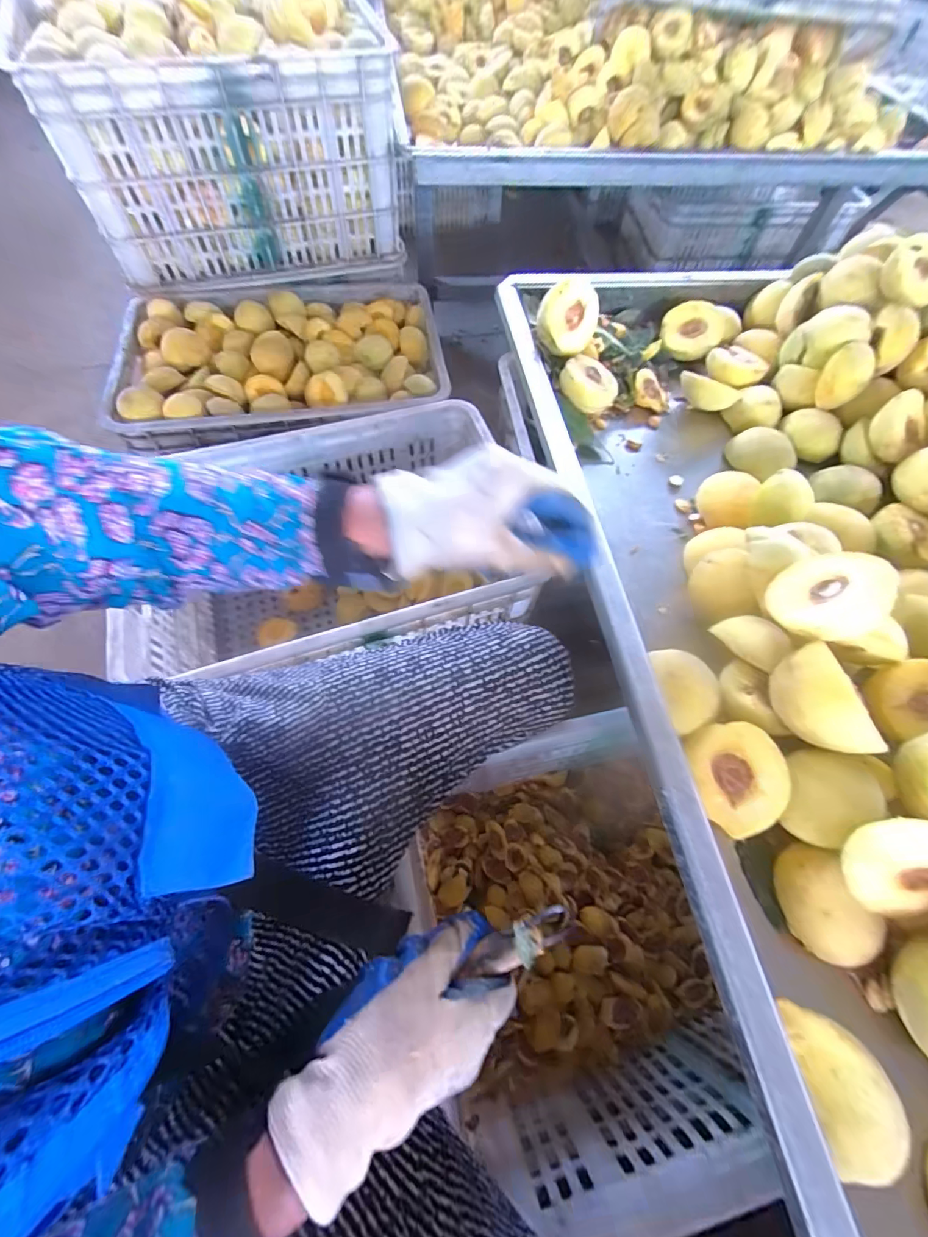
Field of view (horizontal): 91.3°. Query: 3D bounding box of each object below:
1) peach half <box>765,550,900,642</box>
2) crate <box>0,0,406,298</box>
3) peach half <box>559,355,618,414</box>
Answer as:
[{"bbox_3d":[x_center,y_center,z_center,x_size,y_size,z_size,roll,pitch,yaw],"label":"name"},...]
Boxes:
[{"bbox_3d":[0.255,-0.014,0.315,0.068,0.033,0.068,-40,40,14],"label":"peach half"},{"bbox_3d":[-0.389,-0.827,0.797,0.497,0.292,0.313,-11,63,-8],"label":"crate"},{"bbox_3d":[0.137,-0.261,0.505,0.064,0.033,0.059,22,66,-8],"label":"peach half"}]

